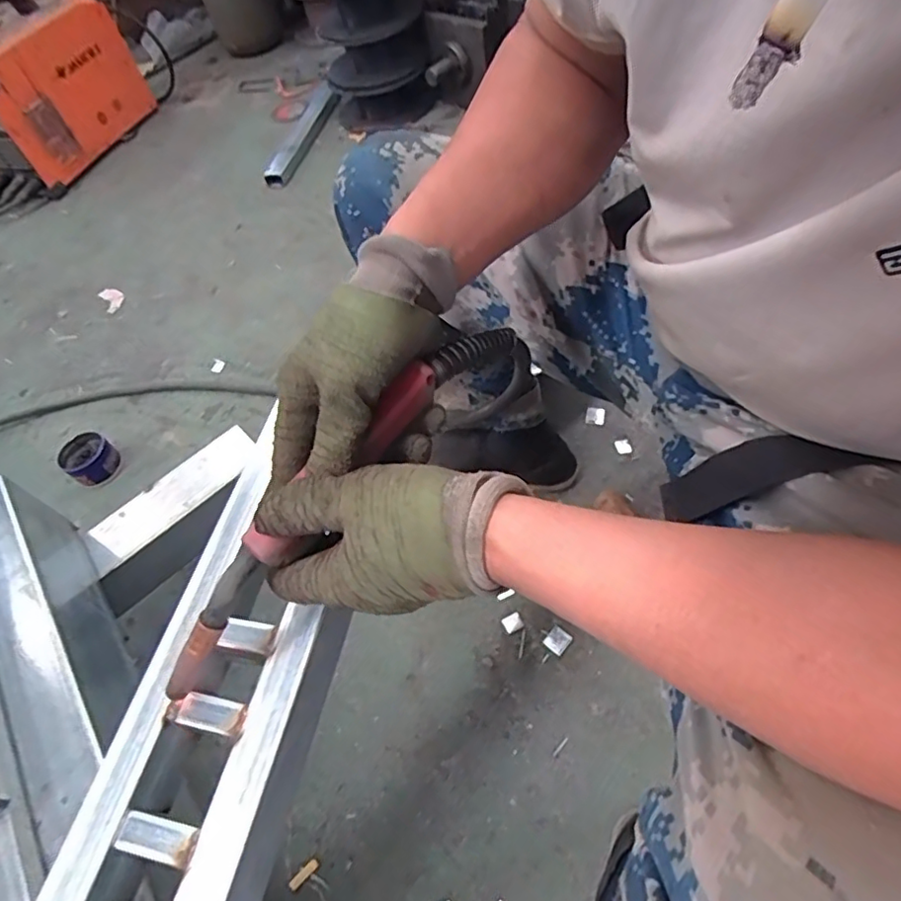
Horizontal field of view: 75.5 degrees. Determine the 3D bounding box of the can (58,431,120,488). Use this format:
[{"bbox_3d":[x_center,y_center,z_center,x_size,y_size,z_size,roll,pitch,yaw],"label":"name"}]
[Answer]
[{"bbox_3d":[-0.603,0.014,0.972,0.090,0.042,0.080,23,62,25],"label":"can"}]

